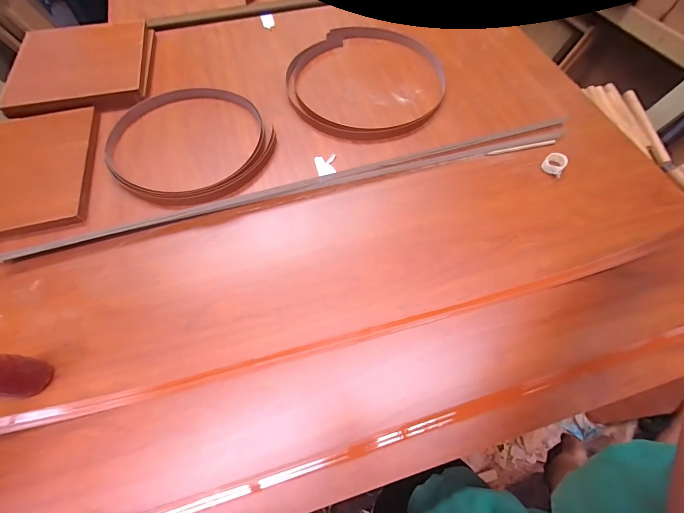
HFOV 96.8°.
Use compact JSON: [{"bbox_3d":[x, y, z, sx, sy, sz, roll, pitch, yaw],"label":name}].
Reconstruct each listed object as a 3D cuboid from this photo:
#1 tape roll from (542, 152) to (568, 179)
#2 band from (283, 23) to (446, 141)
[{"bbox_3d":[0.465,-0.203,0.664,0.042,0.023,0.054,31,68,13],"label":"tape roll"},{"bbox_3d":[0.061,-0.436,0.737,0.375,0.019,0.407,0,65,-1],"label":"band"}]

